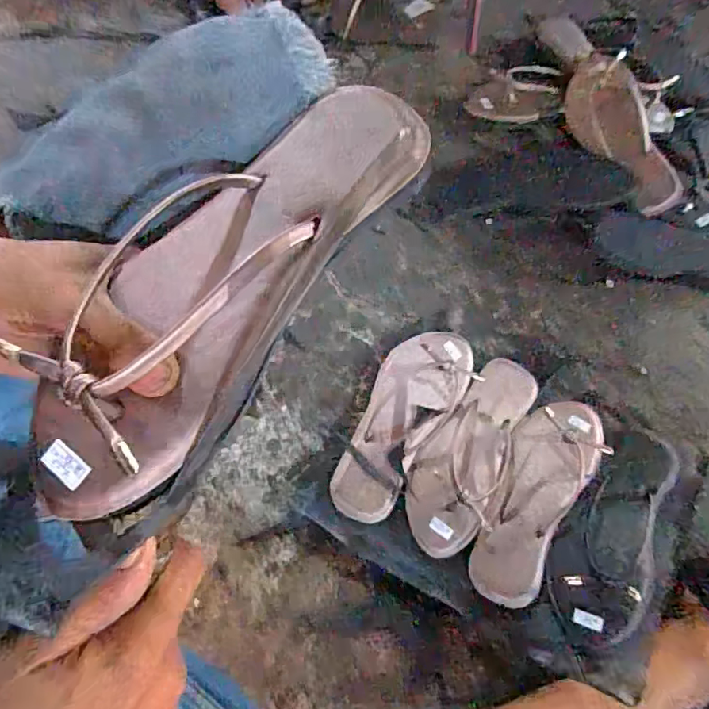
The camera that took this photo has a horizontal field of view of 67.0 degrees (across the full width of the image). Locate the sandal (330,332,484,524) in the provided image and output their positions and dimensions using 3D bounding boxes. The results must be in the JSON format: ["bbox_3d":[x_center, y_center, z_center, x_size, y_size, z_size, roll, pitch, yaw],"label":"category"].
[{"bbox_3d":[0.052,0.069,0.612,0.100,0.048,0.248,34,69,13],"label":"sandal"}]

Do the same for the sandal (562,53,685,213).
[{"bbox_3d":[0.365,-0.302,0.747,0.097,0.050,0.248,-19,75,12],"label":"sandal"}]

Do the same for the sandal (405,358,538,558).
[{"bbox_3d":[0.128,0.098,0.595,0.101,0.067,0.246,25,67,9],"label":"sandal"}]

